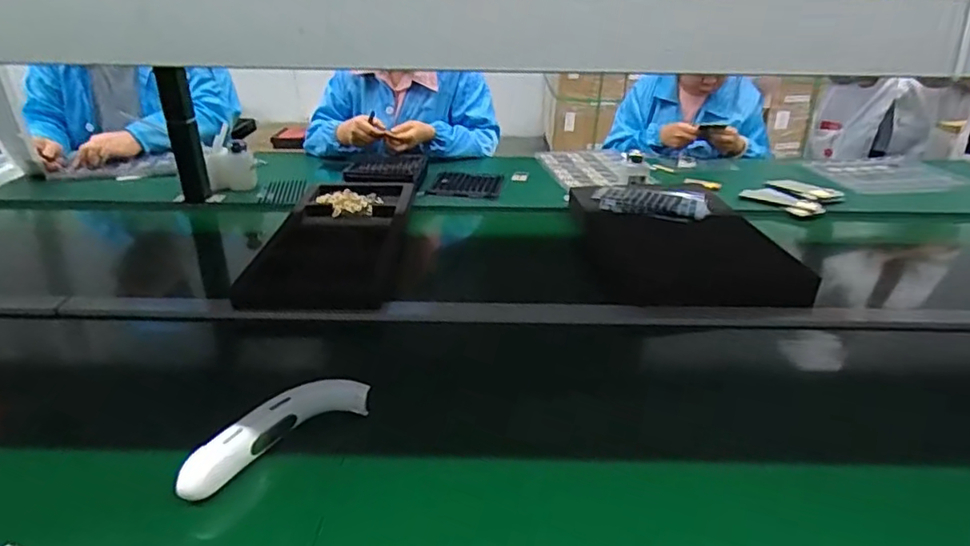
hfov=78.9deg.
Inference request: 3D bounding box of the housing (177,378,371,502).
[{"bbox_3d":[-0.216,0.160,0.610,0.198,0.050,0.036,-24,36,-38],"label":"housing"}]

